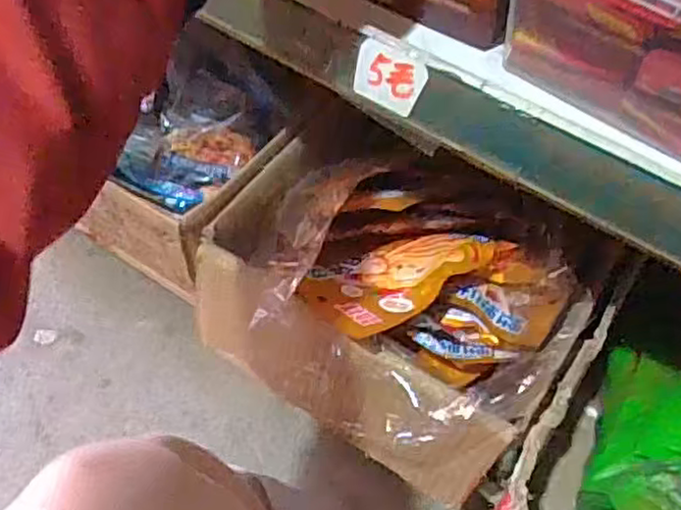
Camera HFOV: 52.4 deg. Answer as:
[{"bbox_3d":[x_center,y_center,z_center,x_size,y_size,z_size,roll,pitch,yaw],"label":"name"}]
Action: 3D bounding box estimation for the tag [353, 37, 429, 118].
[{"bbox_3d":[0.028,-0.103,0.403,0.044,0.035,0.004,29,37,16],"label":"tag"}]

